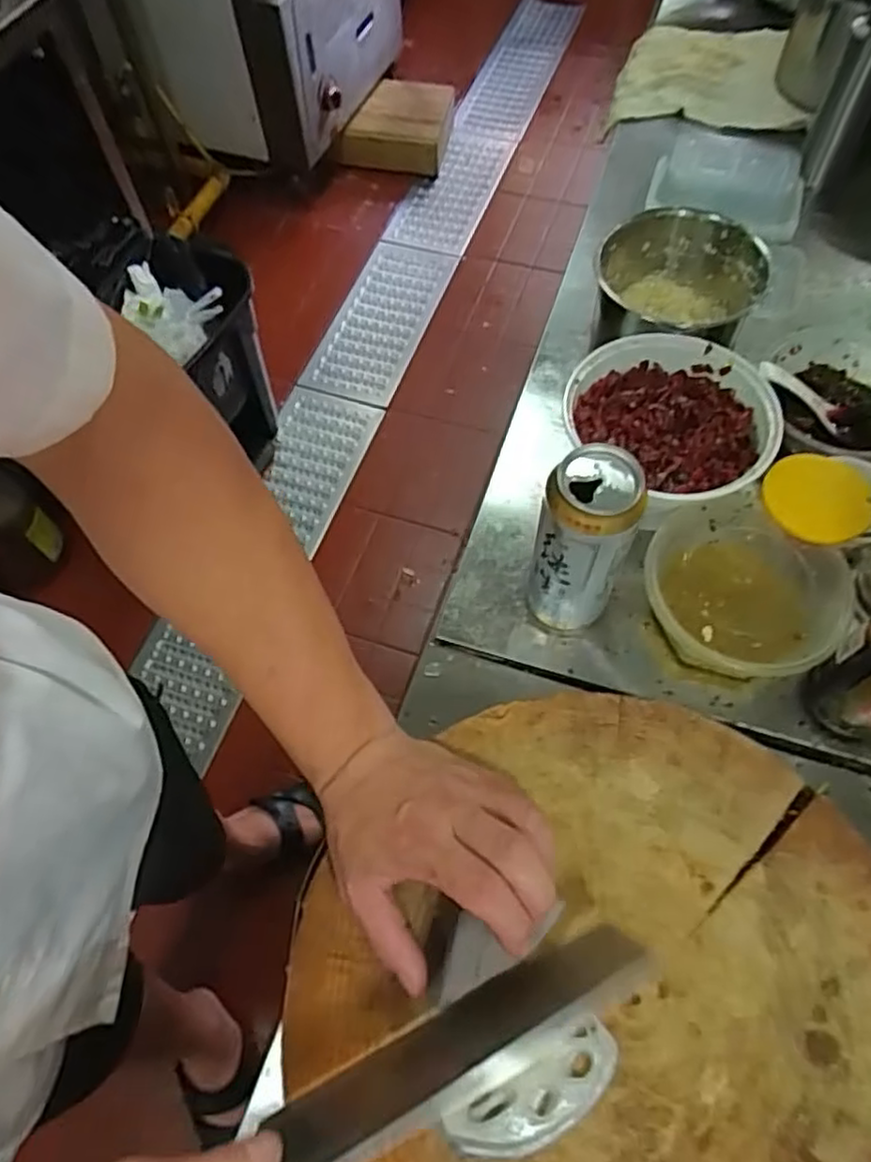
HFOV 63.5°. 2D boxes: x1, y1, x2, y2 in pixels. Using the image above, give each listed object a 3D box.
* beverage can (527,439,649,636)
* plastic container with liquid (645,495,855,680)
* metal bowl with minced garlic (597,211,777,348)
[{"bbox_3d":[0.104,-0.022,0.510,0.061,0.175,0.057,-1,62,1],"label":"beverage can"},{"bbox_3d":[0.229,0.014,0.545,0.141,0.072,0.124,39,70,20],"label":"plastic container with liquid"},{"bbox_3d":[0.222,-0.260,0.667,0.142,0.102,0.146,-1,62,1],"label":"metal bowl with minced garlic"}]

